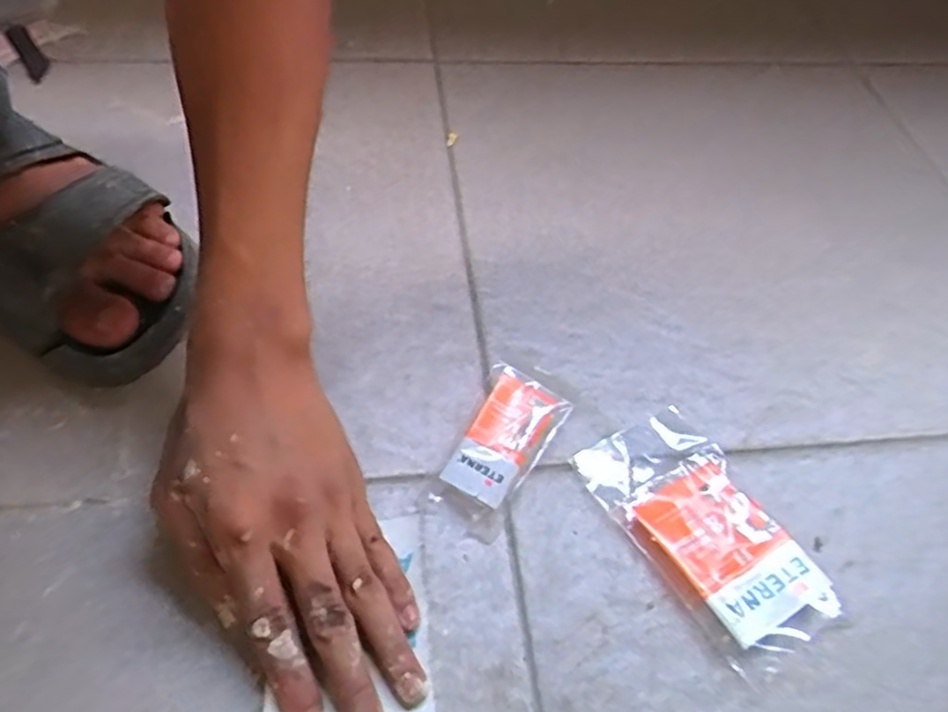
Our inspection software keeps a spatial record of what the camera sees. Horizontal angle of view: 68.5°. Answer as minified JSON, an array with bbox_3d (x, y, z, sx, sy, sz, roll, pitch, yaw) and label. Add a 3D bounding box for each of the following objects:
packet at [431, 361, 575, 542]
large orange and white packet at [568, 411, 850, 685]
[{"bbox_3d":[0.012,0.049,0.372,0.045,0.022,0.085,28,56,15],"label":"packet"},{"bbox_3d":[0.116,0.086,0.355,0.073,0.018,0.132,-21,58,-20],"label":"large orange and white packet"}]

